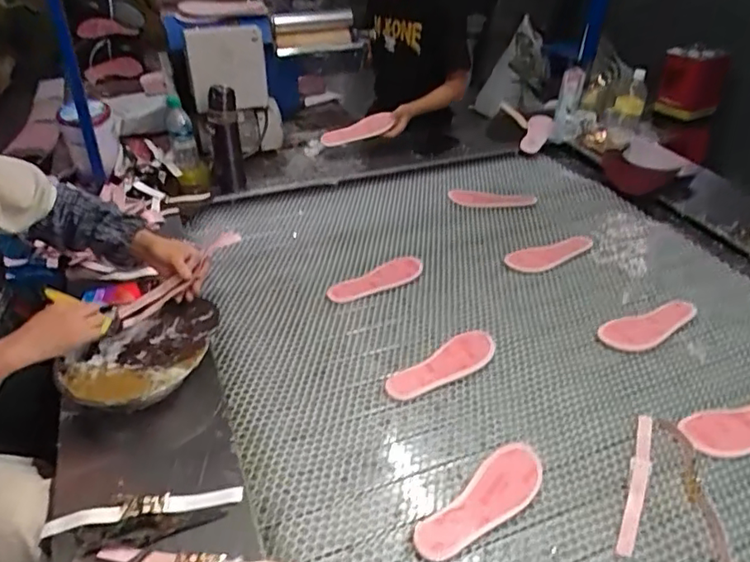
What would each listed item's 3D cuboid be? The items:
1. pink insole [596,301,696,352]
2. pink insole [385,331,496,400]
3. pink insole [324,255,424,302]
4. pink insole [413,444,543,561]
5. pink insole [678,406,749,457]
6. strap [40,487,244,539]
[{"bbox_3d":[0.544,0.088,1.097,0.230,0.018,0.078,-16,40,-20],"label":"pink insole"},{"bbox_3d":[0.119,0.149,1.007,0.221,0.011,0.072,-23,52,-18],"label":"pink insole"},{"bbox_3d":[0.003,-0.005,1.223,0.227,0.011,0.069,-20,53,-21],"label":"pink insole"},{"bbox_3d":[0.153,0.309,0.787,0.226,0.031,0.083,-29,46,-33],"label":"pink insole"},{"bbox_3d":[0.605,0.232,0.899,0.237,0.006,0.082,-7,38,-10],"label":"pink insole"},{"bbox_3d":[-0.310,0.299,0.747,0.253,0.018,0.026,-7,38,-10],"label":"strap"}]

